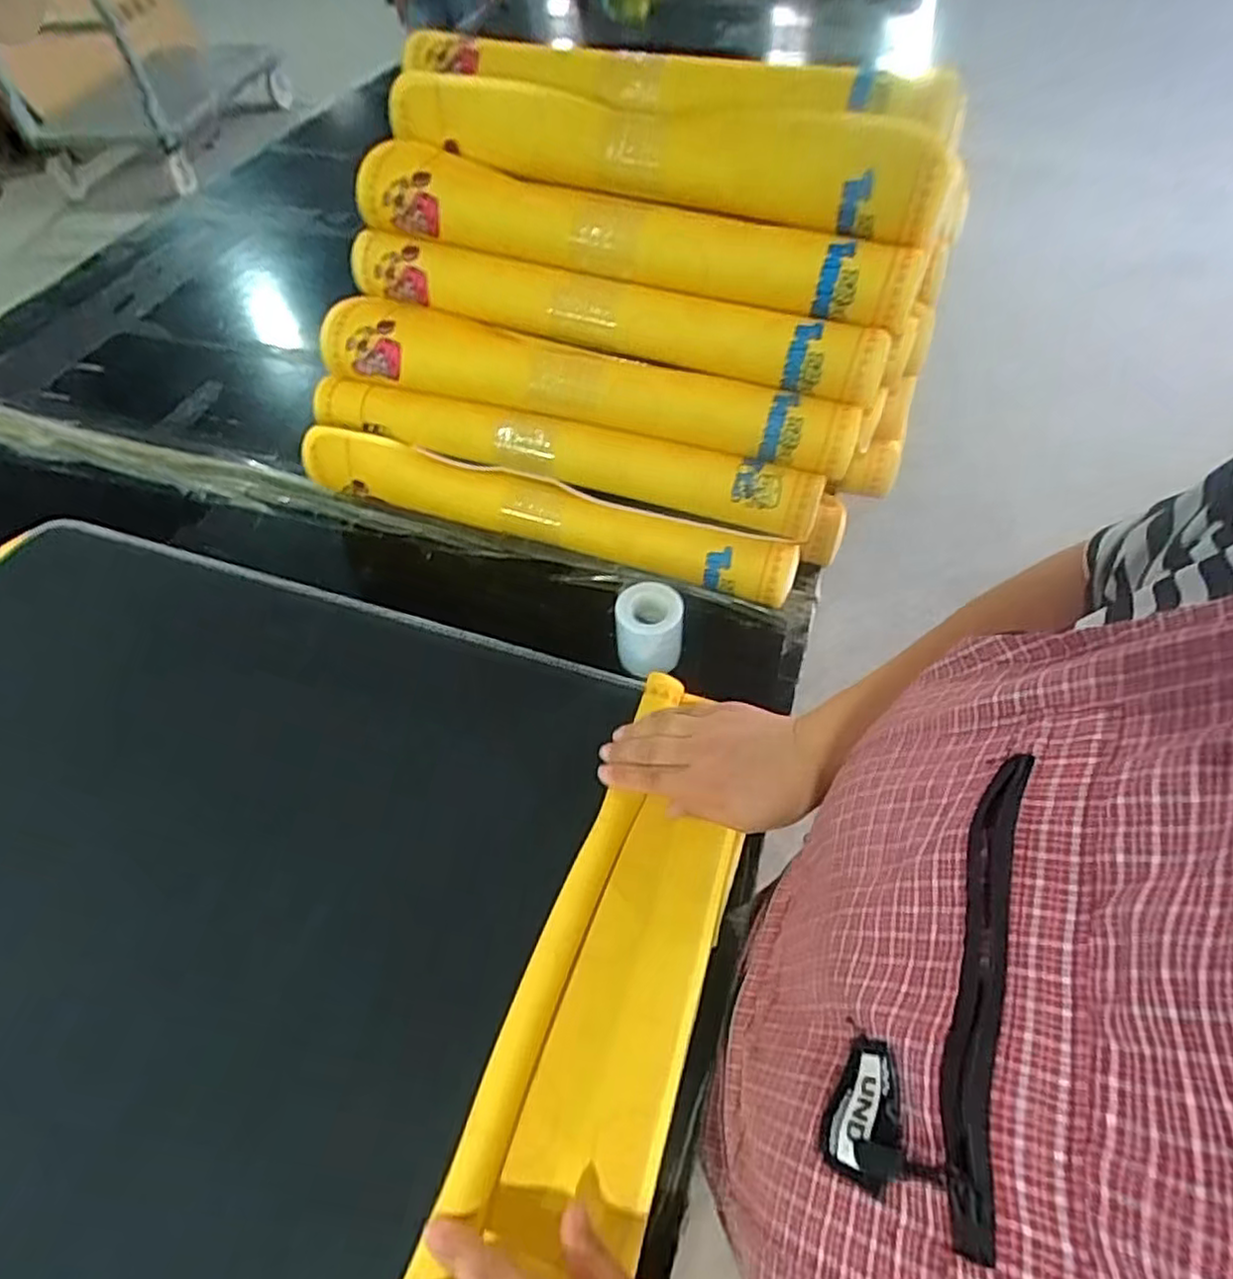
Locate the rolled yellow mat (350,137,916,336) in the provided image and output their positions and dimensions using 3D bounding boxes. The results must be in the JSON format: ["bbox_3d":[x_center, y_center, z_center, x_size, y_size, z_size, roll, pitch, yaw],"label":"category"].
[{"bbox_3d":[0.006,-0.367,0.614,0.515,0.058,0.078,18,58,15],"label":"rolled yellow mat"}]

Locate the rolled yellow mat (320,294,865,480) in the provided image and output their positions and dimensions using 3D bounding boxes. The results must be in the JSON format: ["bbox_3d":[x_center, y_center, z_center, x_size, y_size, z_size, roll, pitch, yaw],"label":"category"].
[{"bbox_3d":[-0.038,-0.245,0.643,0.520,0.052,0.073,14,57,13],"label":"rolled yellow mat"}]

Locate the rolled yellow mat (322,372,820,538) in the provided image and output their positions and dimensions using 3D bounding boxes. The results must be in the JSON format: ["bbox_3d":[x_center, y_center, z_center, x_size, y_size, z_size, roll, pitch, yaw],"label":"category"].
[{"bbox_3d":[-0.061,-0.182,0.655,0.500,0.051,0.041,15,57,13],"label":"rolled yellow mat"}]

